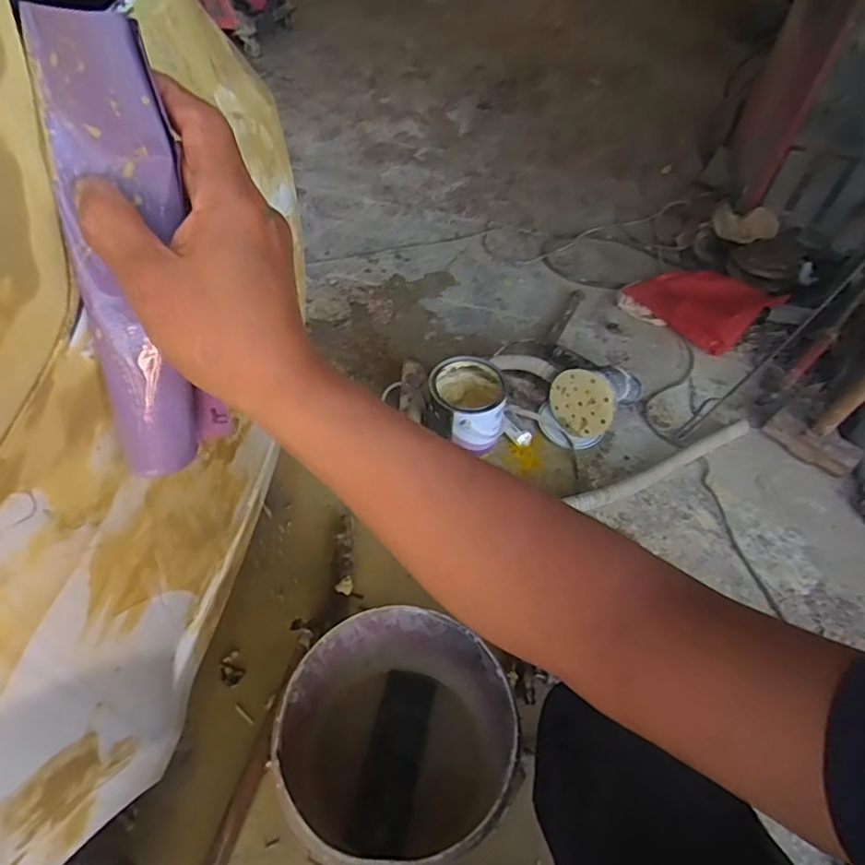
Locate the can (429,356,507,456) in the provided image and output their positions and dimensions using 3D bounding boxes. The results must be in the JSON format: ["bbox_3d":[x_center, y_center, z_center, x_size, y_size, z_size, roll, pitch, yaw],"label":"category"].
[{"bbox_3d":[0.065,-0.051,1.102,0.150,0.119,0.146,1,51,-2],"label":"can"}]

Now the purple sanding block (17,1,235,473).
[{"bbox_3d":[-0.155,-0.081,0.298,0.055,0.227,0.035,7,32,3],"label":"purple sanding block"}]

